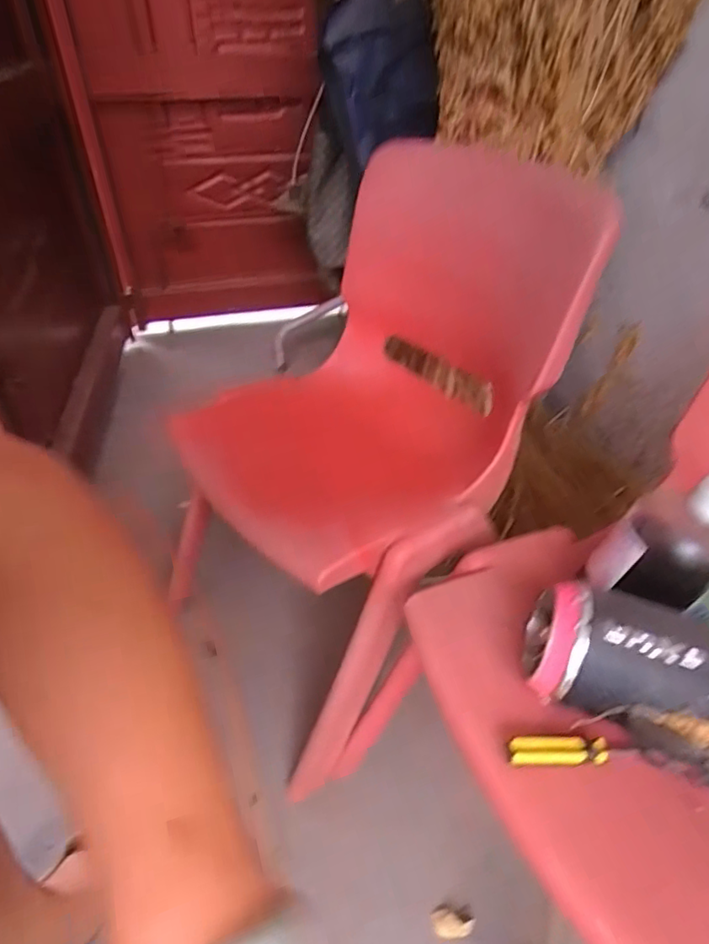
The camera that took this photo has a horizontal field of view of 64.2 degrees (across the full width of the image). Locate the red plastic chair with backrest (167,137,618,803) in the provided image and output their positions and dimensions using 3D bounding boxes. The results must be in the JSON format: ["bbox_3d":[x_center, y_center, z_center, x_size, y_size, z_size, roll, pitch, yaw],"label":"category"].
[{"bbox_3d":[-0.006,-0.011,0.648,0.416,0.501,0.352,-32,51,-31],"label":"red plastic chair with backrest"}]

